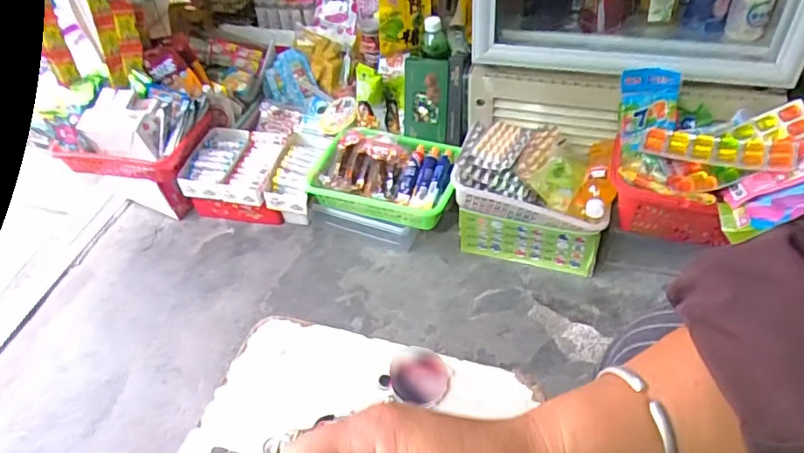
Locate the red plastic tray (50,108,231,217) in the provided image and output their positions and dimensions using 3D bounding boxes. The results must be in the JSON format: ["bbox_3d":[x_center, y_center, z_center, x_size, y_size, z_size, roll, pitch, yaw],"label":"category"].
[{"bbox_3d":[-0.520,-0.141,1.179,0.260,0.164,0.199,5,46,12],"label":"red plastic tray"}]

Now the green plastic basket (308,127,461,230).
[{"bbox_3d":[-0.027,-0.102,1.072,0.273,0.067,0.186,9,47,15],"label":"green plastic basket"}]

